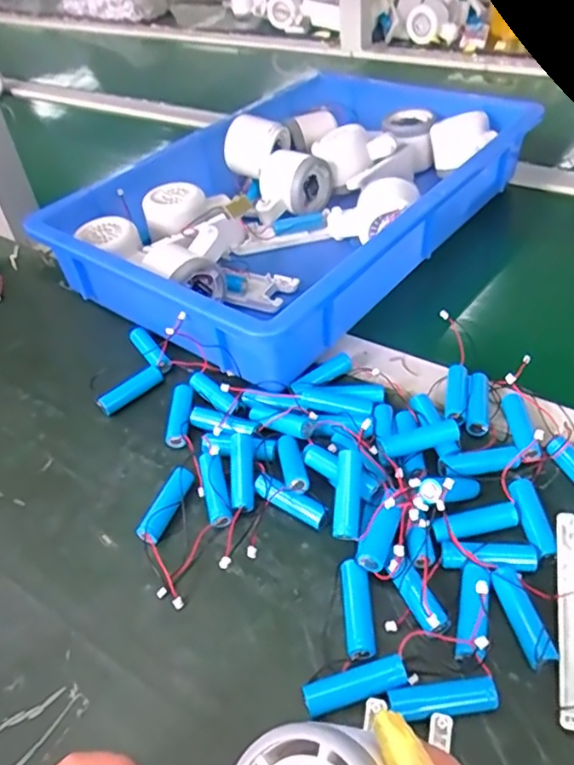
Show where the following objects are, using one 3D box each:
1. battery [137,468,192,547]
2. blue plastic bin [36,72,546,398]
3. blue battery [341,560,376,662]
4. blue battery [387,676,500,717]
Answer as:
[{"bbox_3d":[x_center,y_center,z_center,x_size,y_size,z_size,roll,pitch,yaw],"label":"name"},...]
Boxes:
[{"bbox_3d":[-0.075,0.076,0.380,0.014,0.014,0.052,12,46,19],"label":"battery"},{"bbox_3d":[0.018,-0.179,0.594,0.287,0.087,0.439,26,52,30],"label":"blue plastic bin"},{"bbox_3d":[0.037,0.120,0.323,0.014,0.013,0.049,-3,43,3],"label":"blue battery"},{"bbox_3d":[0.074,0.150,0.289,0.050,0.011,0.014,-6,43,0],"label":"blue battery"}]

